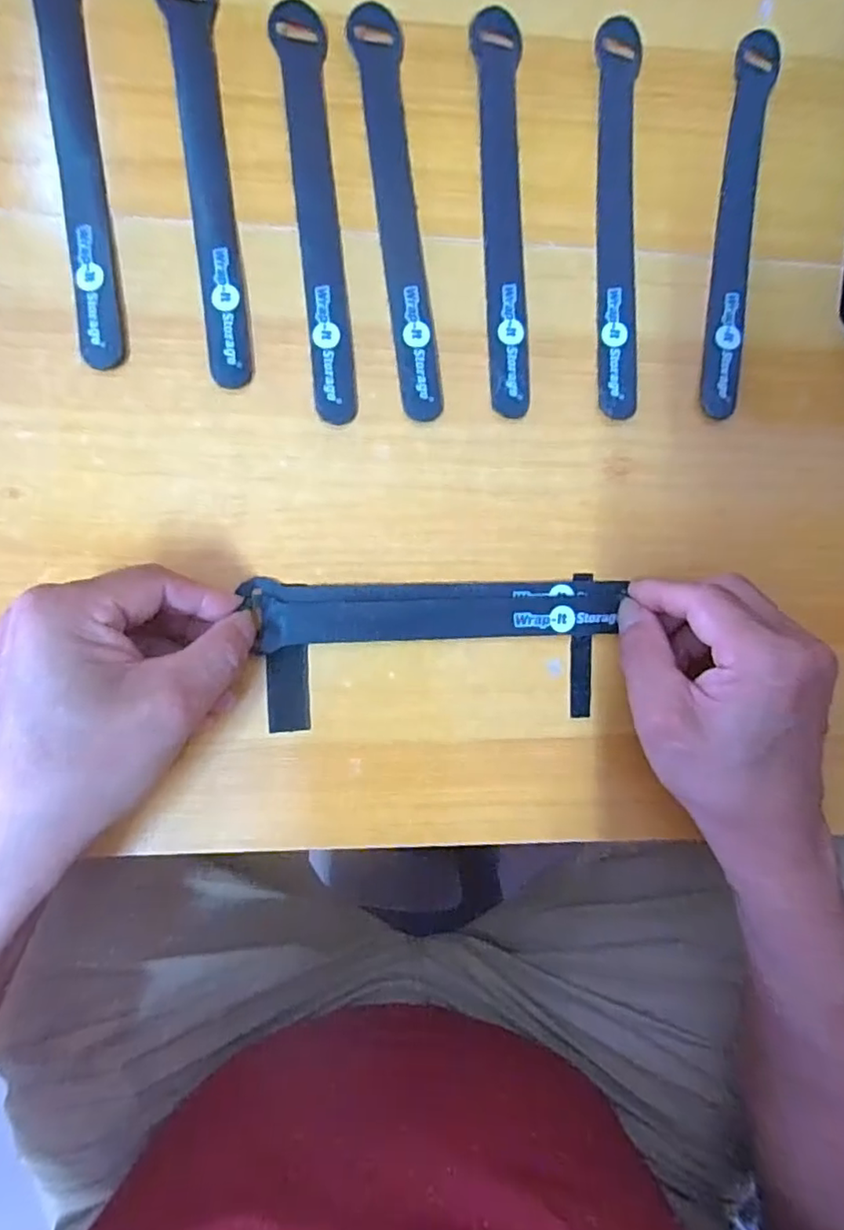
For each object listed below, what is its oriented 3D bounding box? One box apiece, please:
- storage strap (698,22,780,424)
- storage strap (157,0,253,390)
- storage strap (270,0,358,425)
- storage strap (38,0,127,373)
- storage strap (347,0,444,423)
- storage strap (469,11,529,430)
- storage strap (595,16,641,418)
[{"bbox_3d":[0.162,-0.199,0.323,0.021,0.011,0.194,7,87,3],"label":"storage strap"},{"bbox_3d":[-0.103,-0.208,0.300,0.024,0.010,0.197,-6,89,-8],"label":"storage strap"},{"bbox_3d":[-0.051,-0.193,0.303,0.024,0.006,0.198,-5,89,-6],"label":"storage strap"},{"bbox_3d":[-0.161,-0.215,0.293,0.023,0.006,0.200,-6,89,-6],"label":"storage strap"},{"bbox_3d":[-0.012,-0.195,0.307,0.024,0.007,0.197,-6,89,-6],"label":"storage strap"},{"bbox_3d":[0.039,-0.198,0.312,0.024,0.008,0.195,-1,89,-6],"label":"storage strap"},{"bbox_3d":[0.100,-0.199,0.318,0.021,0.007,0.196,1,89,-6],"label":"storage strap"}]

